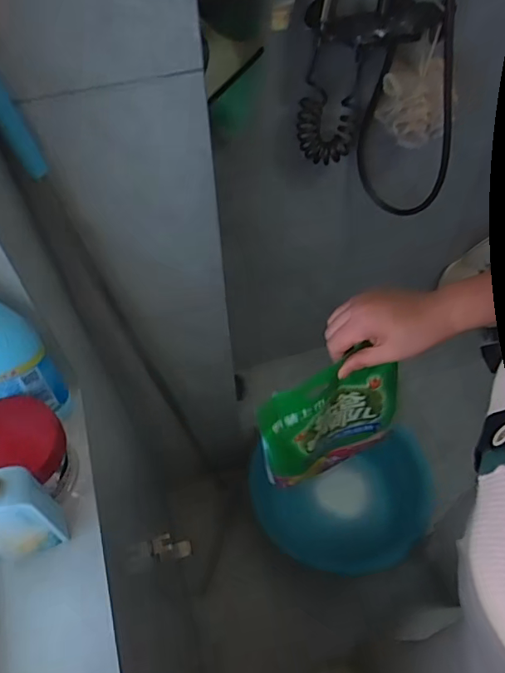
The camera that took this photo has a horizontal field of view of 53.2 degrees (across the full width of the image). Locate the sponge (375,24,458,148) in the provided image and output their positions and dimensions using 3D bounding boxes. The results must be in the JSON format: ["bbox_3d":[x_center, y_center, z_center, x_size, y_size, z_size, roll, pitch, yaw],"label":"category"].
[{"bbox_3d":[0.332,-0.467,0.999,0.148,0.153,0.110,29,59,19],"label":"sponge"}]

